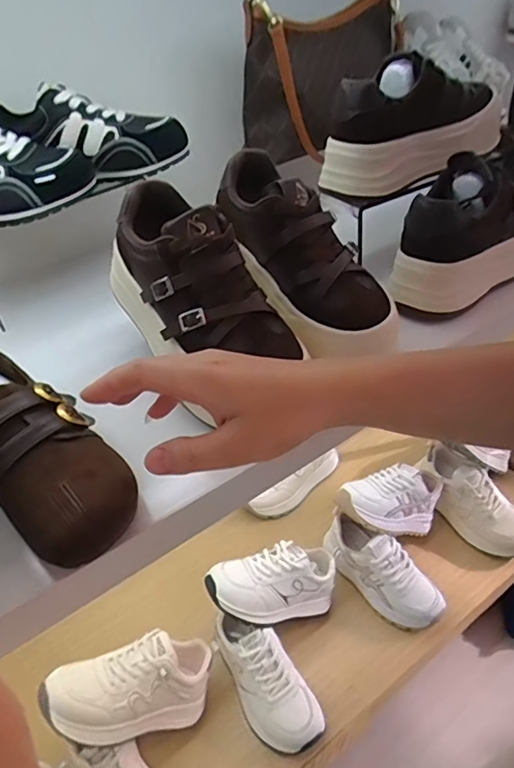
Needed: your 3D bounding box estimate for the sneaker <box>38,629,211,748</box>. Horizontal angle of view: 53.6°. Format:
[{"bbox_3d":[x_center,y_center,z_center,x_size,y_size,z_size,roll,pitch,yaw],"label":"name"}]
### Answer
[{"bbox_3d":[-0.159,0.413,0.705,0.229,0.095,0.098,13,25,-38],"label":"sneaker"}]

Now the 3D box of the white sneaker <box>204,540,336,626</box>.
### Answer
[{"bbox_3d":[0.031,0.320,0.816,0.222,0.088,0.103,4,34,-25],"label":"white sneaker"}]

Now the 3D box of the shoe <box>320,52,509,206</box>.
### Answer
[{"bbox_3d":[0.182,-0.297,0.571,0.105,0.109,0.223,28,51,36],"label":"shoe"}]

